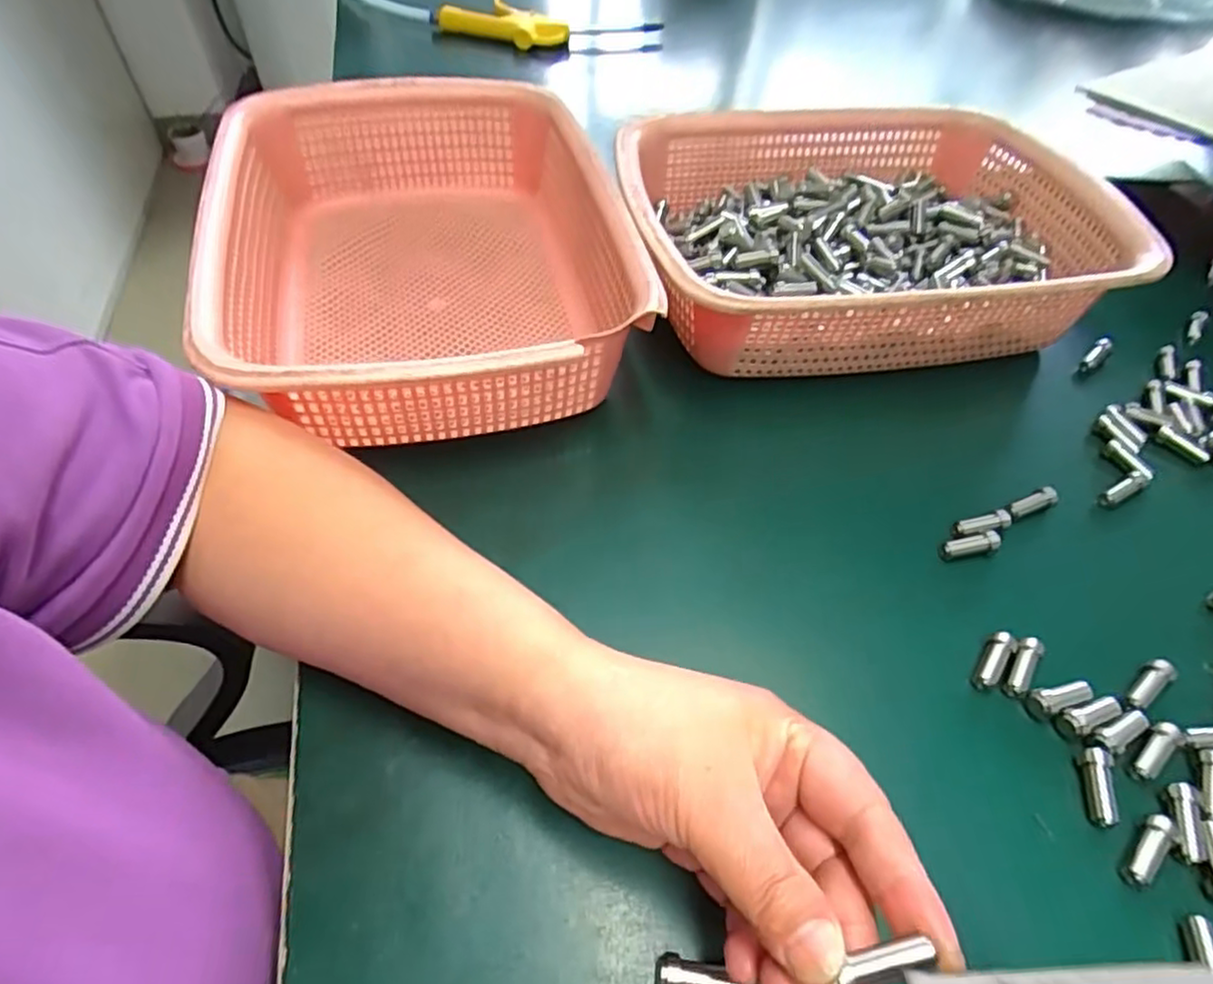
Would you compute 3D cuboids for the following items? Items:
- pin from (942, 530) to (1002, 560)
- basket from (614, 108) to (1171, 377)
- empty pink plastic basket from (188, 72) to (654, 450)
[{"bbox_3d":[0.176,0.026,0.327,0.029,0.009,0.008,-9,52,-9],"label":"pin"},{"bbox_3d":[0.155,-0.160,0.428,0.282,0.071,0.200,-7,52,-8],"label":"basket"},{"bbox_3d":[-0.103,-0.140,0.400,0.209,0.081,0.295,-11,53,-11],"label":"empty pink plastic basket"}]

